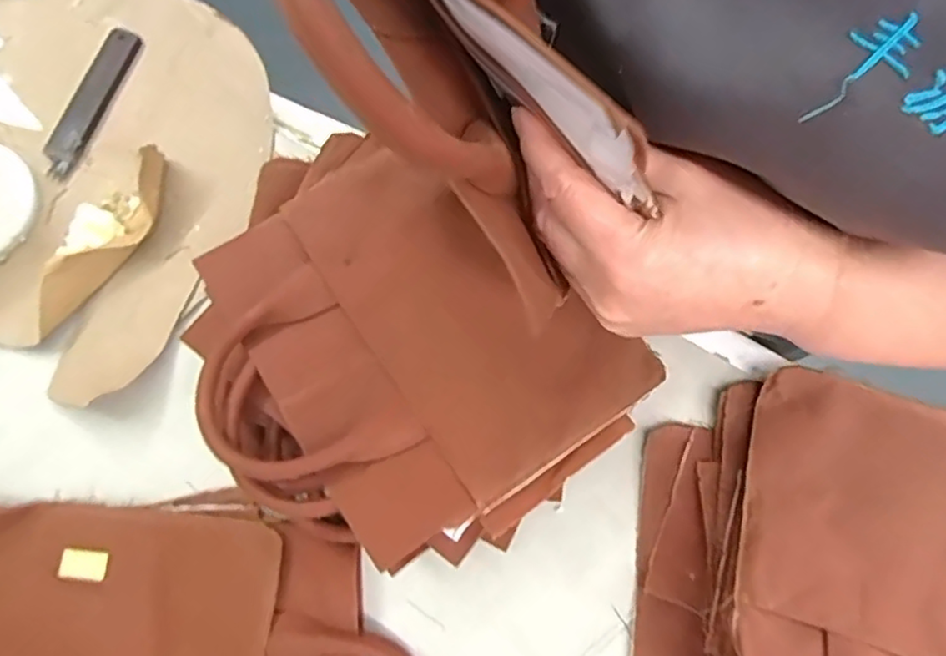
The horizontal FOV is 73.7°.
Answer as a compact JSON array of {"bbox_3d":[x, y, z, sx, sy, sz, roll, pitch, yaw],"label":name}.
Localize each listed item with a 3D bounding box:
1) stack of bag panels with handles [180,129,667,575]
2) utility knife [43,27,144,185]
[{"bbox_3d":[-0.059,0.005,0.416,0.301,0.067,0.234,41,79,10],"label":"stack of bag panels with handles"},{"bbox_3d":[-0.297,-0.175,0.490,0.026,0.008,0.131,20,76,5],"label":"utility knife"}]

